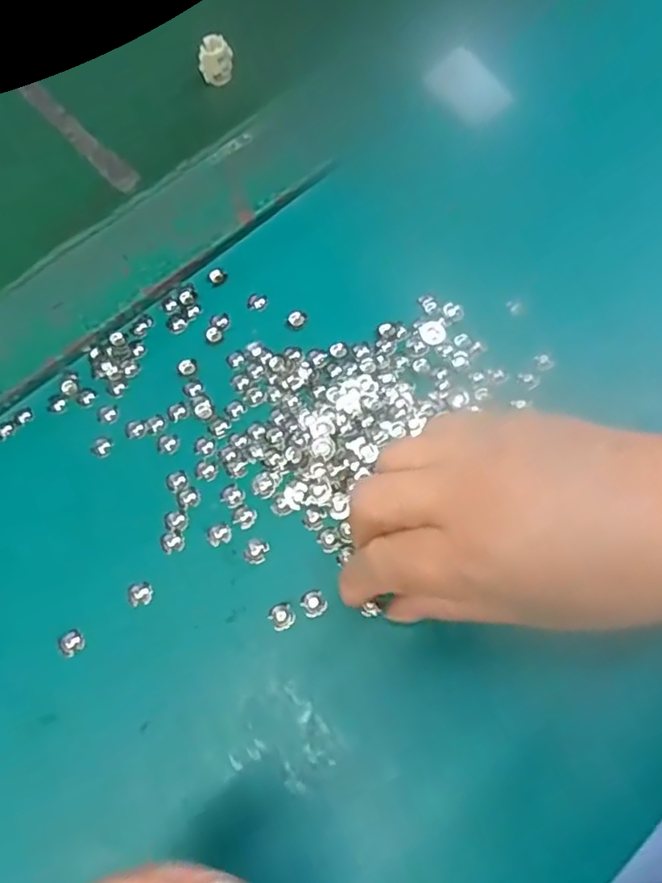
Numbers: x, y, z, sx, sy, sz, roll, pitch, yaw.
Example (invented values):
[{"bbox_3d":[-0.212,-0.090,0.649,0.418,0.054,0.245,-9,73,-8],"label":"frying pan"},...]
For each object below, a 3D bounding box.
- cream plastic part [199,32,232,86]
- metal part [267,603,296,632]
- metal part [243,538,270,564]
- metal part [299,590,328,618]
[{"bbox_3d":[-0.066,-0.218,0.368,0.014,0.022,0.014,22,70,11],"label":"cream plastic part"},{"bbox_3d":[-0.020,0.070,0.259,0.010,0.004,0.011,-1,67,2],"label":"metal part"},{"bbox_3d":[-0.032,0.046,0.270,0.010,0.004,0.010,-1,67,2],"label":"metal part"},{"bbox_3d":[-0.007,0.065,0.260,0.010,0.004,0.011,-25,69,-8],"label":"metal part"}]

